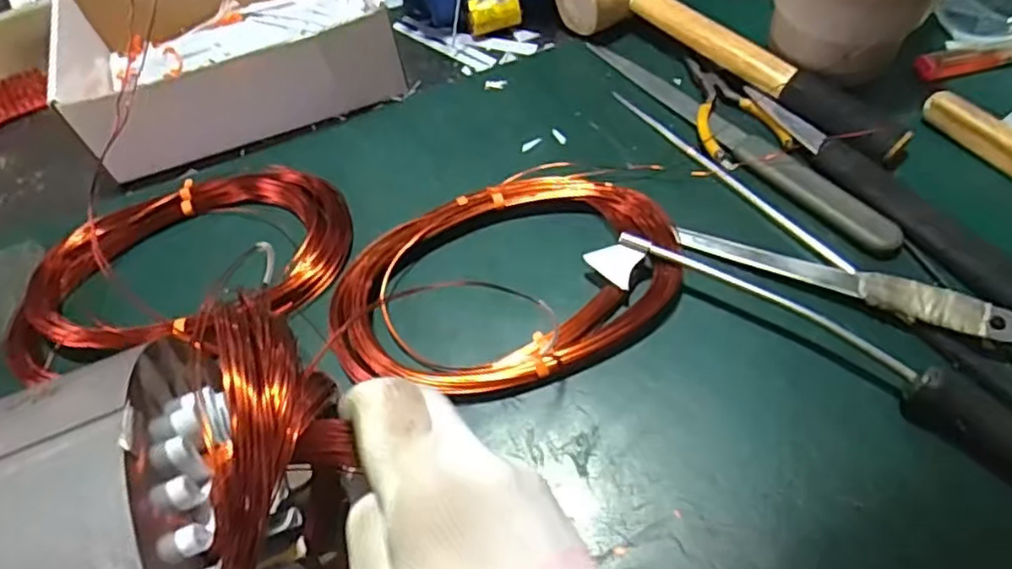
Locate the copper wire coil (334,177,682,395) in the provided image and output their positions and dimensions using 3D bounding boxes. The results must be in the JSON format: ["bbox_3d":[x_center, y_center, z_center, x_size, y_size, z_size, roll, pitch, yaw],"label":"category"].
[{"bbox_3d":[-0.003,-0.008,0.407,0.215,0.039,0.139,-15,57,-4],"label":"copper wire coil"}]

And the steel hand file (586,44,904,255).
[{"bbox_3d":[0.155,-0.109,0.471,0.027,0.020,0.270,-32,60,-14],"label":"steel hand file"}]

